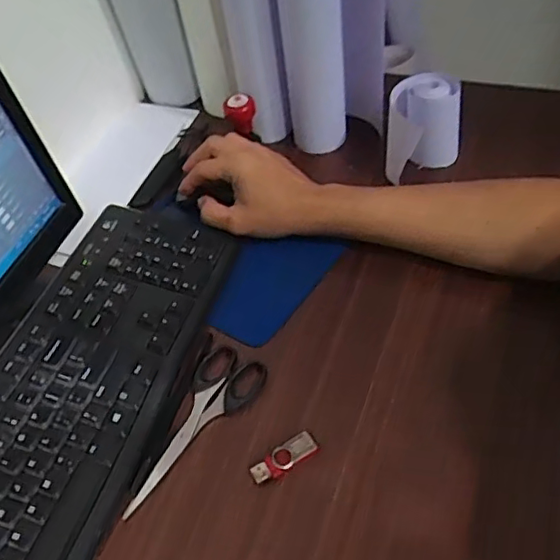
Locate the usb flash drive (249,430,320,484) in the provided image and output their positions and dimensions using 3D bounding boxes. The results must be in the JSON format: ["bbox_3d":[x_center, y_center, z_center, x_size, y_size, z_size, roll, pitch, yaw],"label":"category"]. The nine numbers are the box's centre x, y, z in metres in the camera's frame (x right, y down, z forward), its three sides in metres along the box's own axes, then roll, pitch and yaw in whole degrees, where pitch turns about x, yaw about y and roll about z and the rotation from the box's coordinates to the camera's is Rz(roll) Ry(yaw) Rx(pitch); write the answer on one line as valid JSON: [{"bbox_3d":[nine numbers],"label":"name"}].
[{"bbox_3d":[0.004,0.133,0.441,0.052,0.008,0.019,-28,58,-19],"label":"usb flash drive"}]

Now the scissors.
[{"bbox_3d":[-0.061,0.120,0.473,0.057,0.005,0.152,18,55,13],"label":"scissors"}]

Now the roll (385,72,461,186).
[{"bbox_3d":[0.149,-0.154,0.617,0.073,0.090,0.071,5,53,12],"label":"roll"}]

